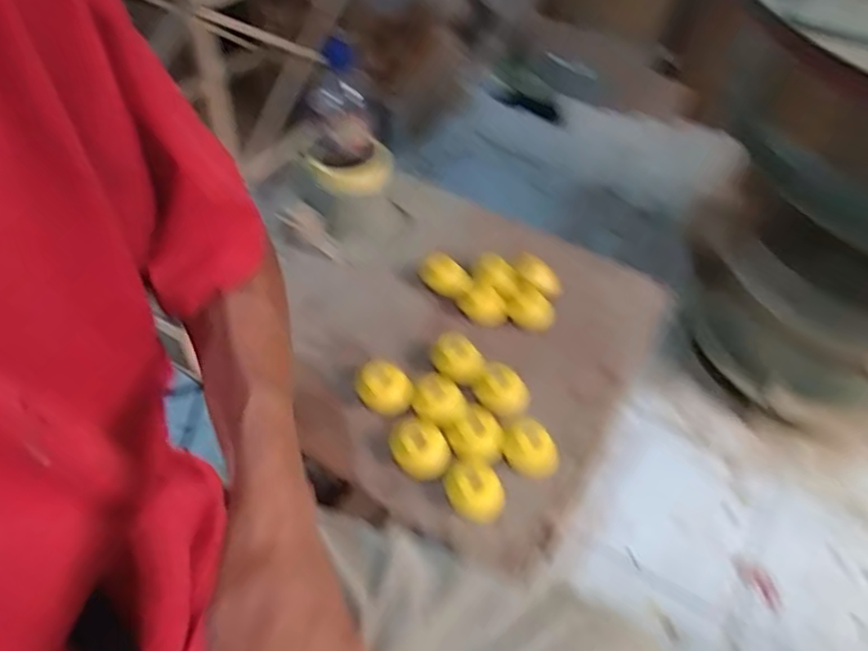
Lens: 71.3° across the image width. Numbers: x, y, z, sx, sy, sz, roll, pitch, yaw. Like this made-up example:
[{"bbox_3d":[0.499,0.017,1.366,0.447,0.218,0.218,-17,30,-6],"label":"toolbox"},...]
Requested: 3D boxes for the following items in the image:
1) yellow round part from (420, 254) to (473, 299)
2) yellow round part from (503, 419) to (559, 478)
[{"bbox_3d":[0.016,-0.053,0.711,0.068,0.029,0.039,36,56,26],"label":"yellow round part"},{"bbox_3d":[0.088,0.113,0.557,0.043,0.023,0.053,-24,54,-22],"label":"yellow round part"}]

